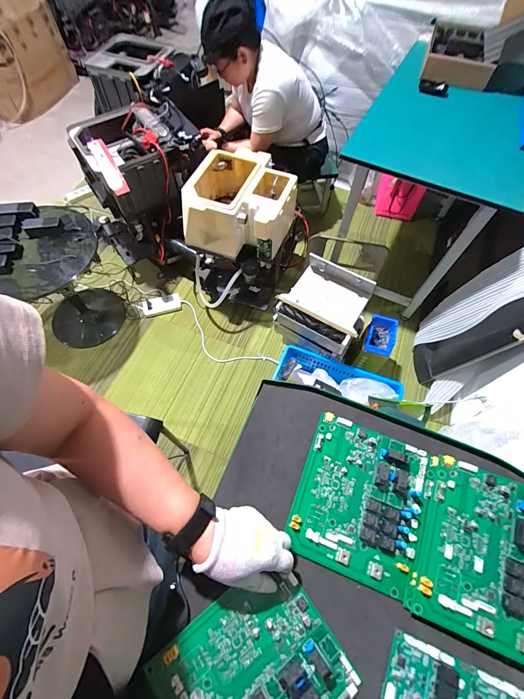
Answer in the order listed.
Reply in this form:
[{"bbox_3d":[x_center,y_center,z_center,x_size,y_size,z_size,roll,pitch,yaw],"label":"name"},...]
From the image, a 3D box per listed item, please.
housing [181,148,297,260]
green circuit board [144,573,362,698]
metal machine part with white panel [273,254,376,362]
[{"bbox_3d":[-0.081,-0.601,1.313,0.418,0.230,0.364,19,64,8],"label":"housing"},{"bbox_3d":[-0.009,0.384,0.369,0.196,0.026,0.168,-33,68,-17],"label":"green circuit board"},{"bbox_3d":[0.236,-0.152,1.232,0.312,0.234,0.258,31,66,14],"label":"metal machine part with white panel"}]

